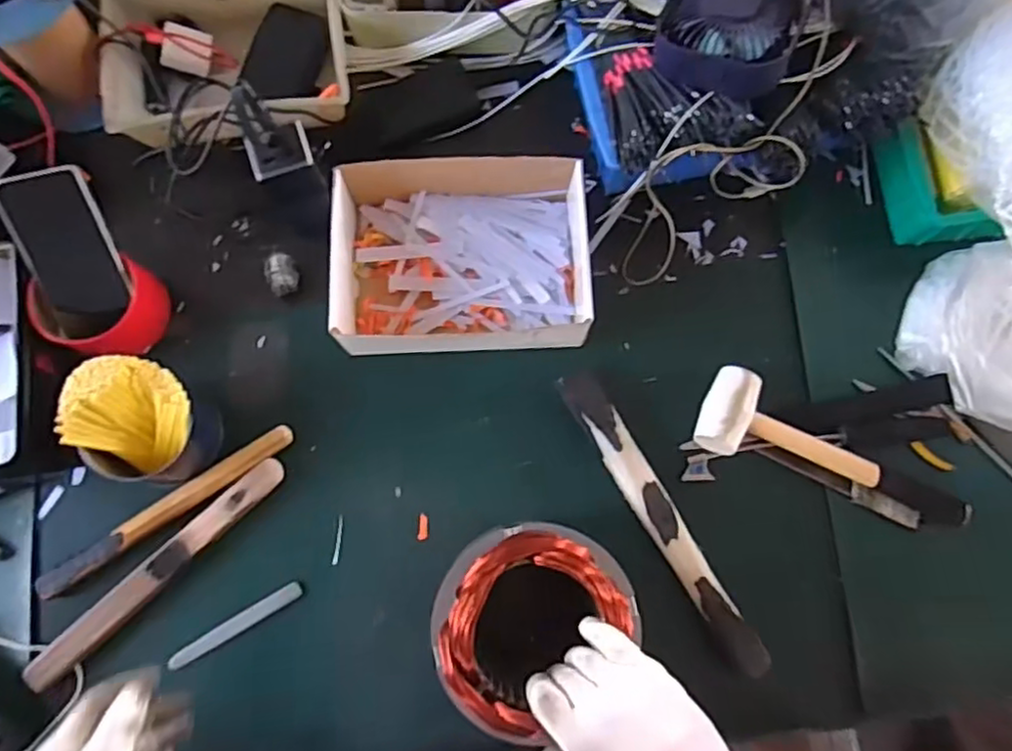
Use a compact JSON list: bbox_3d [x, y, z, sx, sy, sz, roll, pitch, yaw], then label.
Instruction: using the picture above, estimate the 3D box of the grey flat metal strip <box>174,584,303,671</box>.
[{"bbox_3d":[-0.250,0.233,0.621,0.128,0.006,0.016,-31,81,-7],"label":"grey flat metal strip"}]

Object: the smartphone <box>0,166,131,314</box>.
[{"bbox_3d":[-0.404,-0.120,0.613,0.076,0.009,0.130,-12,113,0],"label":"smartphone"}]

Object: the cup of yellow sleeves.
[{"bbox_3d":[-0.330,0.044,0.609,0.101,0.098,0.099,0,79,-1],"label":"cup of yellow sleeves"}]

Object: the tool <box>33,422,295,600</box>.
[{"bbox_3d":[-0.321,0.126,0.634,0.259,0.014,0.023,-34,81,-7],"label":"tool"}]

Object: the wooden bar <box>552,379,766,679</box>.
[{"bbox_3d":[0.146,0.135,0.631,0.035,0.027,0.309,-31,81,-6],"label":"wooden bar"}]

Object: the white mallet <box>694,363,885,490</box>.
[{"bbox_3d":[0.275,0.056,0.644,0.174,0.039,0.082,19,79,3],"label":"white mallet"}]

